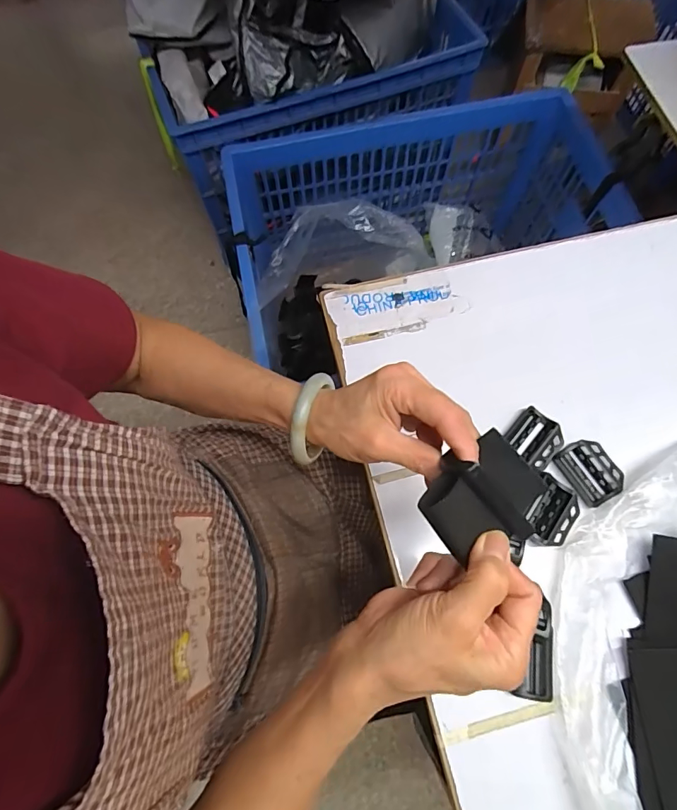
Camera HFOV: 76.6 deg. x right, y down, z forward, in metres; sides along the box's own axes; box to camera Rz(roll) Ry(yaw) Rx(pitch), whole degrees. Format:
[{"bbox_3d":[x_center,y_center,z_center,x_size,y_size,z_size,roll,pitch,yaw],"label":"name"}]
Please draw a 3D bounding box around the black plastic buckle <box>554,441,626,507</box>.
[{"bbox_3d":[0.253,0.066,0.429,0.051,0.007,0.059,-28,72,-9],"label":"black plastic buckle"}]

